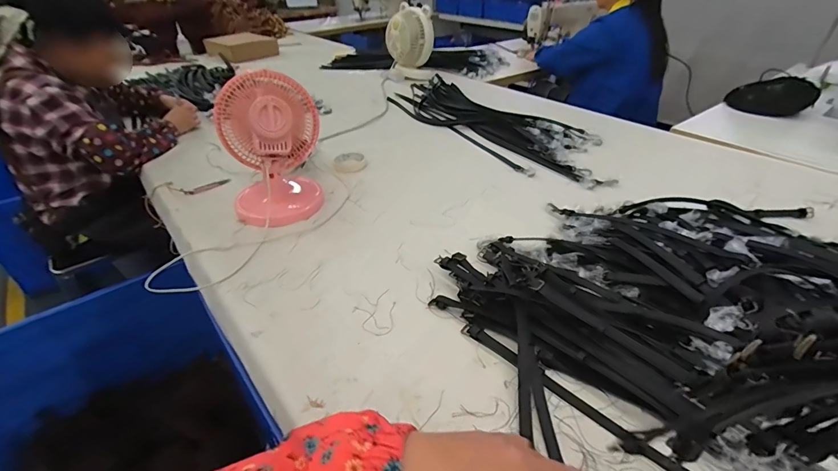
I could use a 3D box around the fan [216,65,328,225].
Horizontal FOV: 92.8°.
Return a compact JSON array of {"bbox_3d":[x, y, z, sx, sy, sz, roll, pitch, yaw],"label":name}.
[{"bbox_3d":[-0.327,-0.182,0.879,0.205,0.266,0.241,-4,37,-2],"label":"fan"}]

